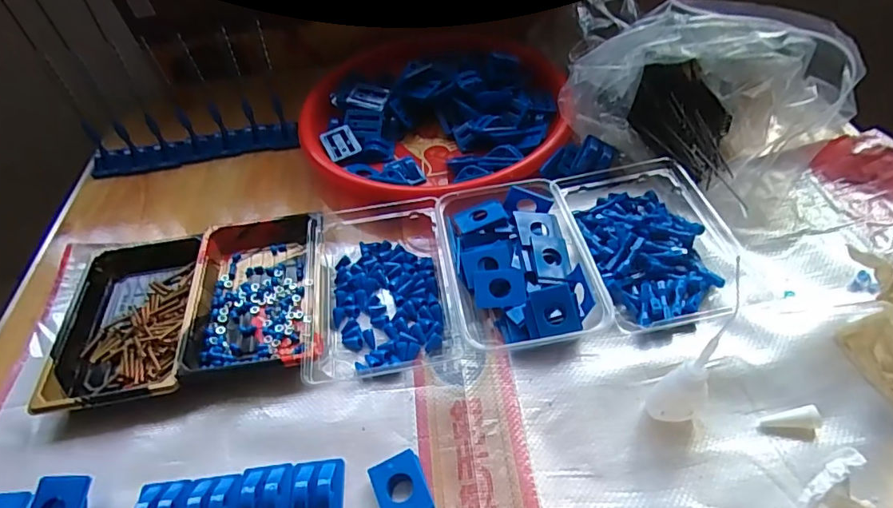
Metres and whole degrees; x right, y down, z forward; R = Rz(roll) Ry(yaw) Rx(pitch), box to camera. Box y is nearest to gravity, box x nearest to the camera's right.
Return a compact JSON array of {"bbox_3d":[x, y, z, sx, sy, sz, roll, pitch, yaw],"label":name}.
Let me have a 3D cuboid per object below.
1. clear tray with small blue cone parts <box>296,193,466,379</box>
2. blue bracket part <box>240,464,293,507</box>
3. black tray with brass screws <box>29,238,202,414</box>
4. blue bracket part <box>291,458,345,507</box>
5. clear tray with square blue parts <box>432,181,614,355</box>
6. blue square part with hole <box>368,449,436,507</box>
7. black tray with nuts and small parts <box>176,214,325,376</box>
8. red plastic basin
[{"bbox_3d":[-0.057,0.017,0.436,0.117,0.031,0.182,-10,48,-2],"label":"clear tray with small blue cone parts"},{"bbox_3d":[-0.119,0.161,0.338,0.035,0.012,0.044,-8,48,0],"label":"blue bracket part"},{"bbox_3d":[-0.267,0.053,0.435,0.108,0.021,0.160,-10,48,-2],"label":"black tray with brass screws"},{"bbox_3d":[-0.086,0.157,0.337,0.034,0.015,0.045,-7,48,1],"label":"blue bracket part"},{"bbox_3d":[0.057,0.008,0.428,0.112,0.035,0.158,-10,48,-2],"label":"clear tray with square blue parts"},{"bbox_3d":[-0.028,0.154,0.333,0.033,0.013,0.044,-21,50,-11],"label":"blue square part with hole"},{"bbox_3d":[-0.161,0.028,0.440,0.109,0.031,0.167,-10,48,-2],"label":"black tray with nuts and small parts"},{"bbox_3d":[-0.017,-0.162,0.568,0.276,0.056,0.262,-3,49,4],"label":"red plastic basin"}]

